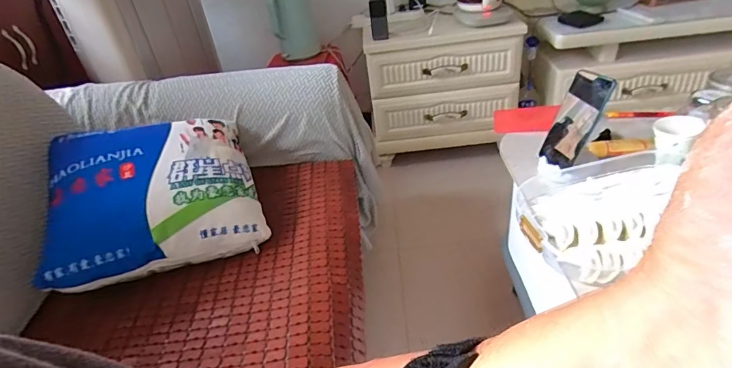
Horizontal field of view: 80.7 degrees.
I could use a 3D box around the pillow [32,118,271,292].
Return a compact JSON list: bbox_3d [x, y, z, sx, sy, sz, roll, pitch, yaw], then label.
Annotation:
[{"bbox_3d":[-0.410,0.004,0.849,0.350,0.160,0.361,-19,36,-15],"label":"pillow"}]

